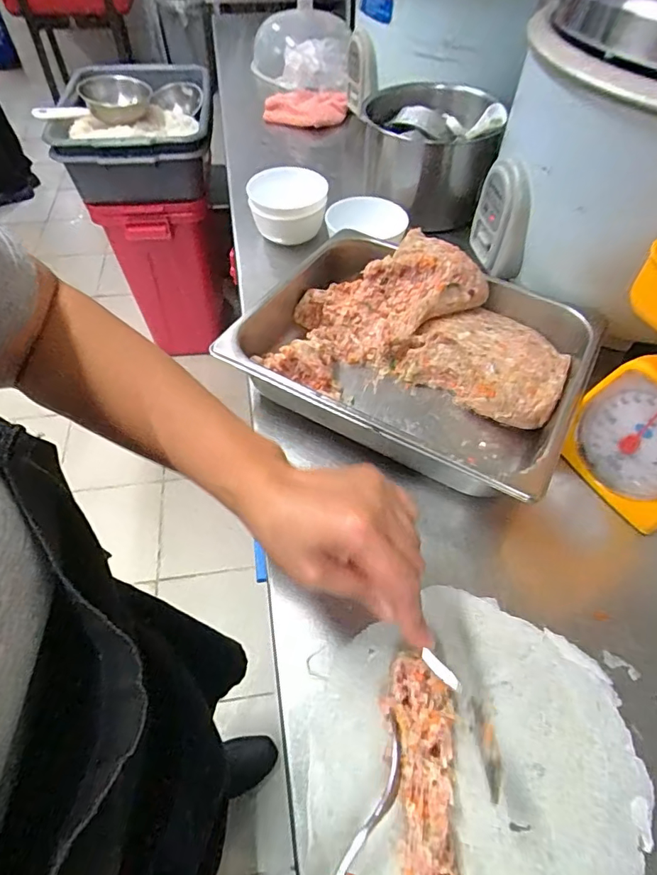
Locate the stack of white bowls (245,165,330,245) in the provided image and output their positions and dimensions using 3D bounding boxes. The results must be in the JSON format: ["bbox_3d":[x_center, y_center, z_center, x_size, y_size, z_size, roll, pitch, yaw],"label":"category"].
[{"bbox_3d":[-0.056,-0.315,0.669,0.106,0.068,0.102,-1,54,-2],"label":"stack of white bowls"}]

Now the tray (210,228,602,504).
[{"bbox_3d":[0.084,-0.091,0.495,0.318,0.076,0.258,25,58,18],"label":"tray"}]

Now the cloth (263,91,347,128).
[{"bbox_3d":[-0.039,-0.651,0.948,0.162,0.045,0.113,20,56,13],"label":"cloth"}]

